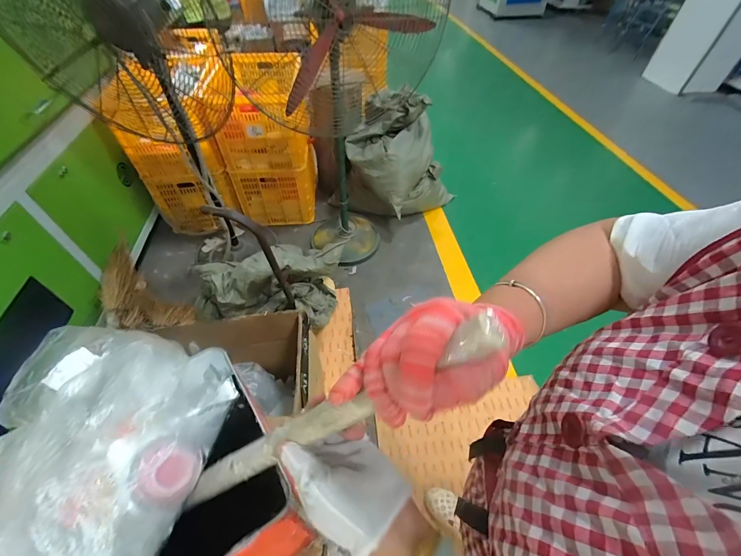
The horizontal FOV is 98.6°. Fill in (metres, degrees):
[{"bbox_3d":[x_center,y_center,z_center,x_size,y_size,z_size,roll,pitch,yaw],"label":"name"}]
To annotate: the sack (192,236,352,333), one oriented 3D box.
[{"bbox_3d":[-0.400,0.029,1.299,0.561,0.338,0.286,-5,51,-5],"label":"sack"}]

